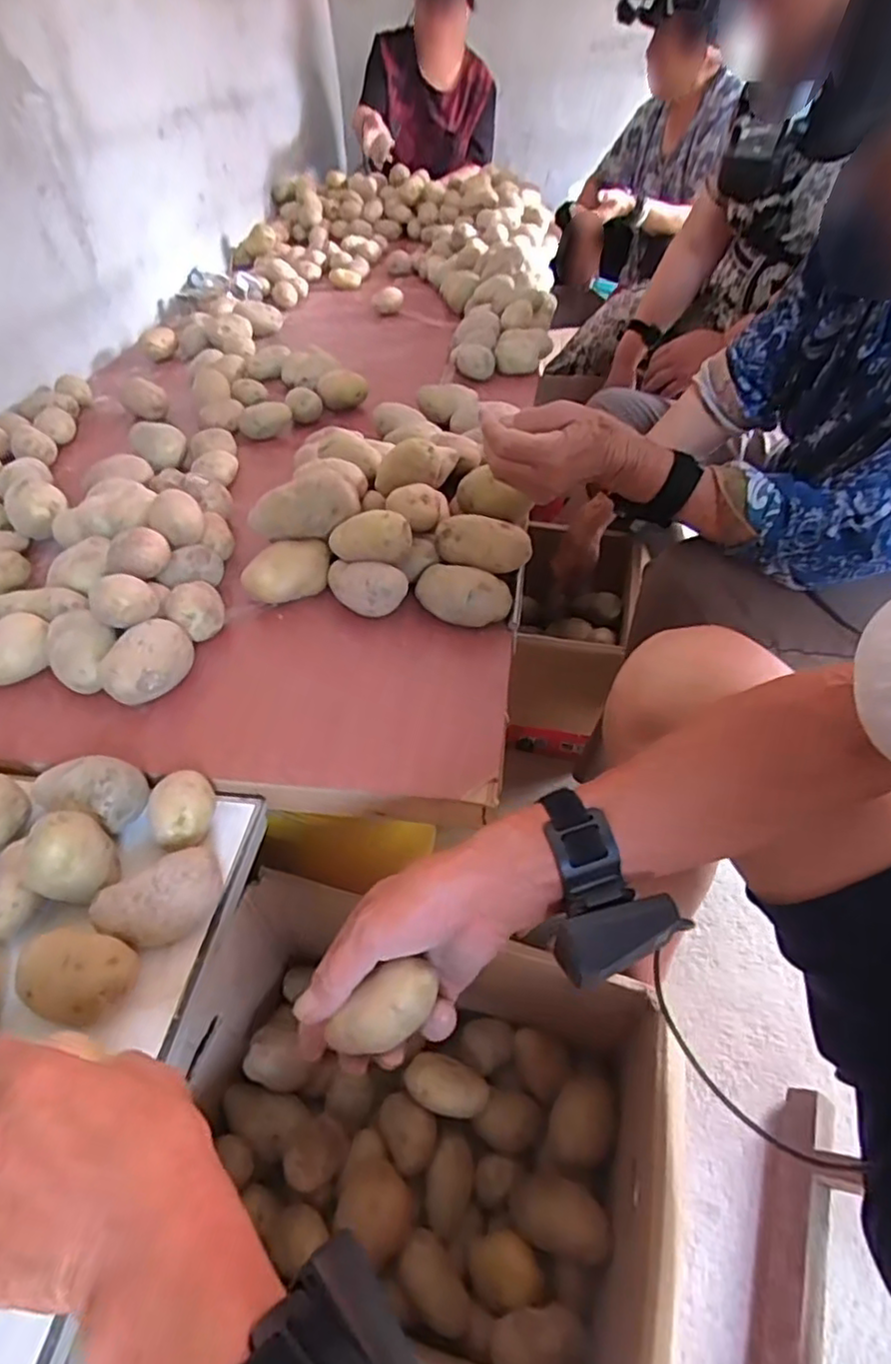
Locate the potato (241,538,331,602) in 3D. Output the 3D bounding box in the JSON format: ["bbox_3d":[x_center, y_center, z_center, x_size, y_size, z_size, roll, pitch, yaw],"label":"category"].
[{"bbox_3d":[-0.161,-0.109,0.657,0.087,0.052,0.038,-7,47,-9],"label":"potato"}]

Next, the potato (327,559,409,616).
[{"bbox_3d":[-0.083,-0.095,0.635,0.085,0.049,0.036,18,48,14],"label":"potato"}]

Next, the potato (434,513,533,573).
[{"bbox_3d":[0.037,-0.136,0.632,0.093,0.039,0.039,4,46,1],"label":"potato"}]

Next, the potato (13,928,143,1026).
[{"bbox_3d":[-0.229,0.181,0.399,0.069,0.032,0.049,12,47,8],"label":"potato"}]

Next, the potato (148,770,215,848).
[{"bbox_3d":[-0.197,0.097,0.484,0.044,0.032,0.054,-2,47,-4],"label":"potato"}]

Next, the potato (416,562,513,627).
[{"bbox_3d":[0.016,-0.084,0.628,0.093,0.048,0.043,19,49,15],"label":"potato"}]

